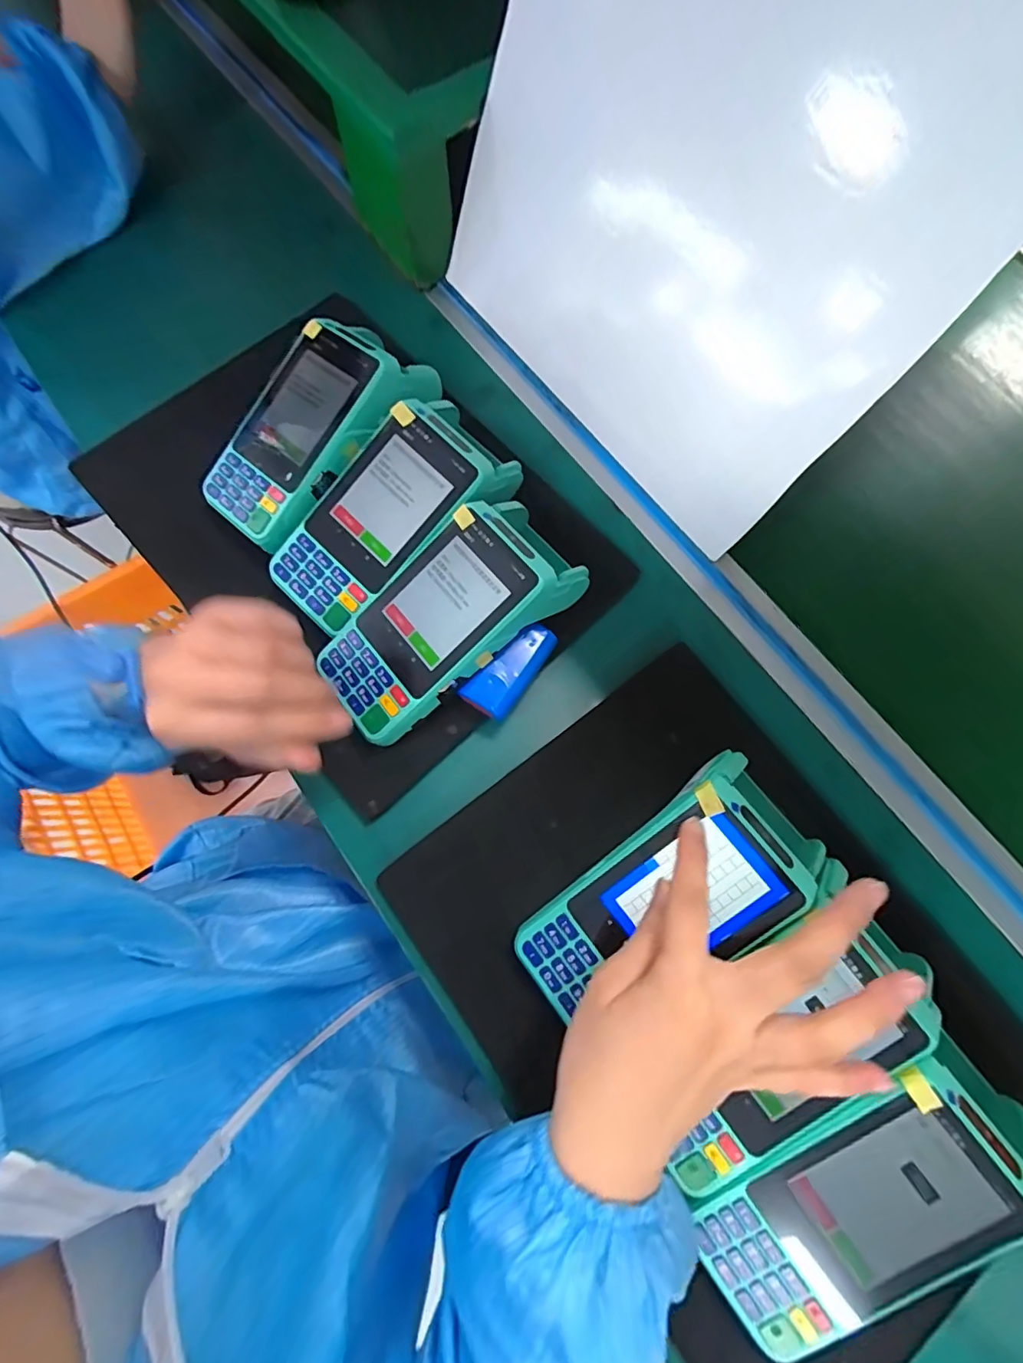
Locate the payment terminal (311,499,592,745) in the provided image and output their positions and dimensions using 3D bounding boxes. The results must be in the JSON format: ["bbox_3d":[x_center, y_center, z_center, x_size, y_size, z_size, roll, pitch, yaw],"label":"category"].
[{"bbox_3d":[-0.039,-0.040,0.323,0.161,0.061,0.078,-37,79,-7],"label":"payment terminal"}]

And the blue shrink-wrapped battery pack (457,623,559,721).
[{"bbox_3d":[0.001,-0.008,0.332,0.029,0.018,0.068,39,81,10],"label":"blue shrink-wrapped battery pack"}]

